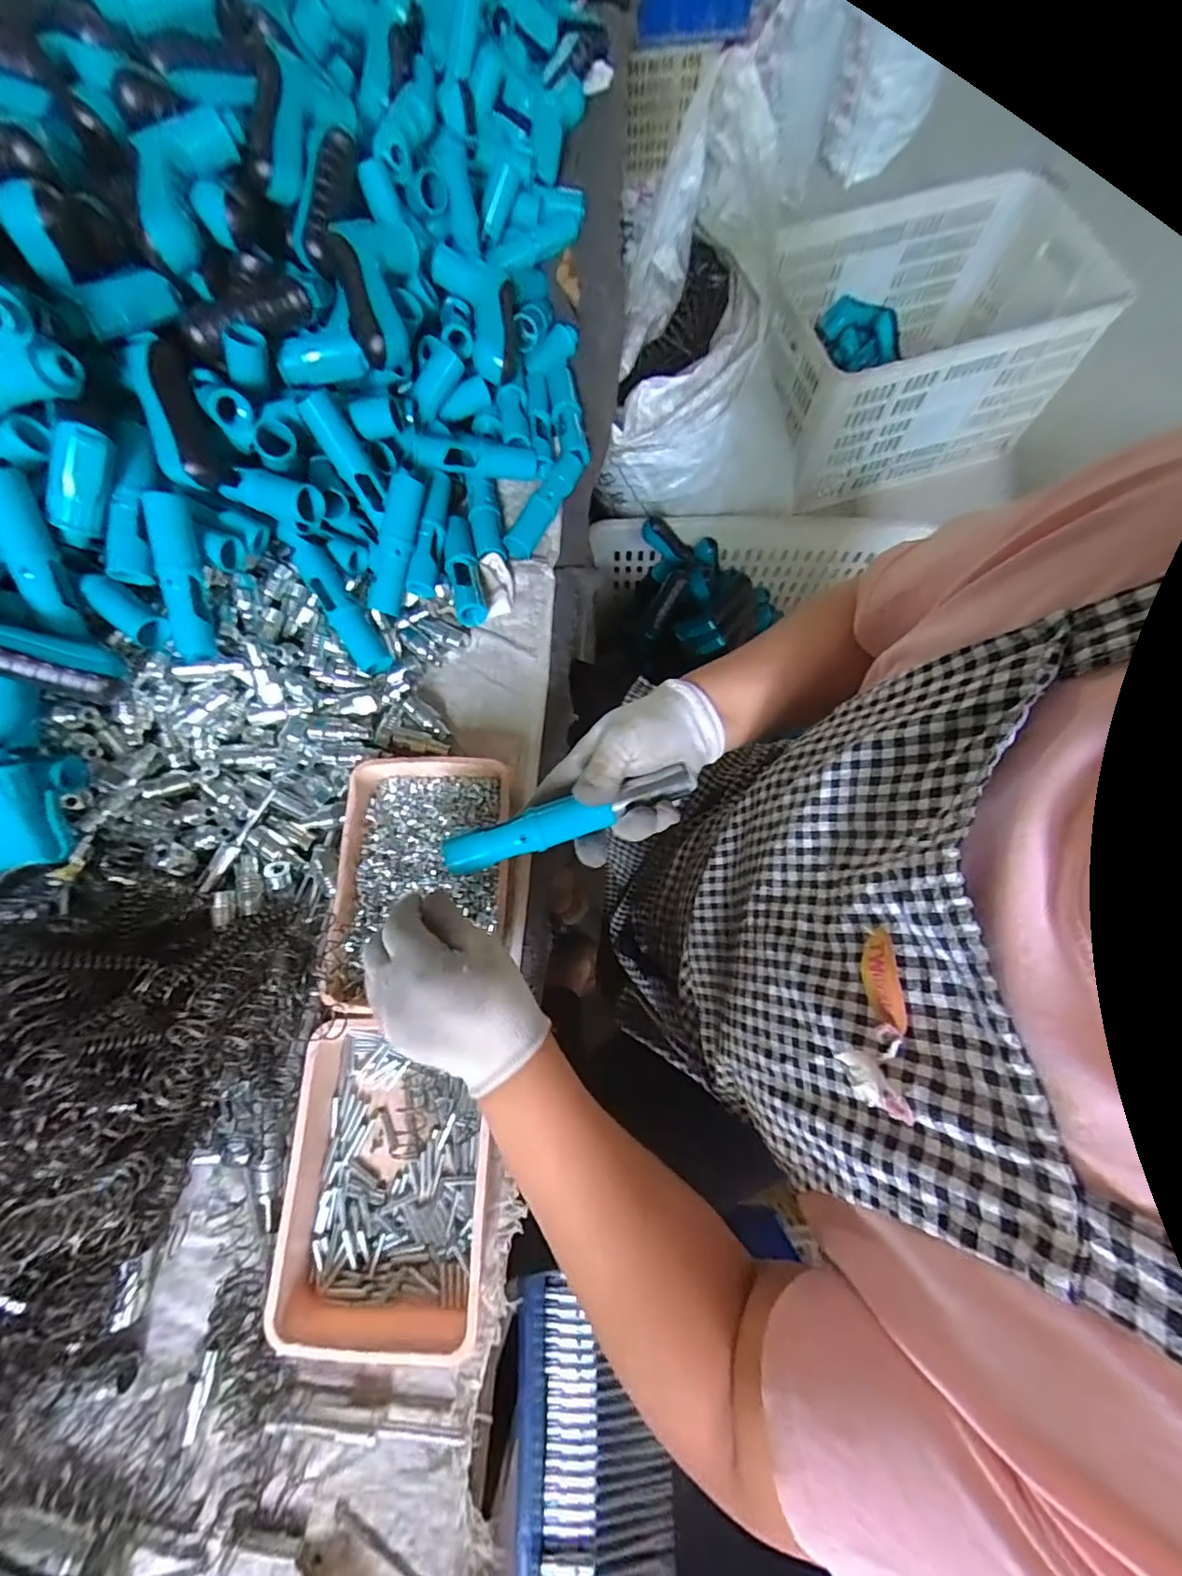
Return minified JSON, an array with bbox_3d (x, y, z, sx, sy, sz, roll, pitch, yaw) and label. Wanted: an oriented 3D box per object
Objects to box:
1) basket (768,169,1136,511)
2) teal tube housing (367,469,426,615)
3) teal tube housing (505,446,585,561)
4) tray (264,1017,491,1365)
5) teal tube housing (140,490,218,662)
[{"bbox_3d":[0.679,-0.962,1.155,0.625,0.326,0.429,-16,74,-3],"label":"basket"},{"bbox_3d":[-0.184,-0.226,0.492,0.030,0.025,0.121,23,110,7],"label":"teal tube housing"},{"bbox_3d":[-0.046,-0.296,0.551,0.024,0.033,0.132,26,76,9],"label":"teal tube housing"},{"bbox_3d":[-0.146,0.275,0.382,0.145,0.042,0.198,0,73,1],"label":"tray"},{"bbox_3d":[-0.332,-0.169,0.431,0.026,0.025,0.125,0,105,0],"label":"teal tube housing"}]

